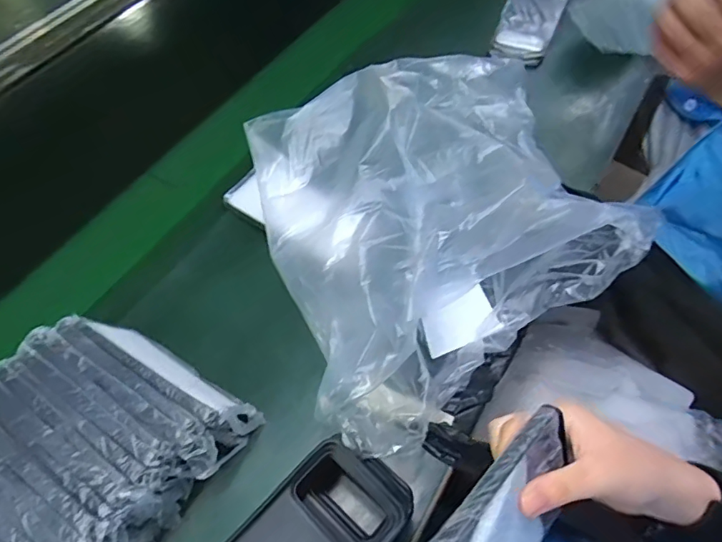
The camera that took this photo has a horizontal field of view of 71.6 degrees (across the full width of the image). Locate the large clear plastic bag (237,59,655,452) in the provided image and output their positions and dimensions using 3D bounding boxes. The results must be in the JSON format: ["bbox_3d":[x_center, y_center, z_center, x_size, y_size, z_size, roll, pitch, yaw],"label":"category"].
[{"bbox_3d":[0.081,-0.059,0.500,0.345,0.108,0.378,-20,58,-9],"label":"large clear plastic bag"}]

